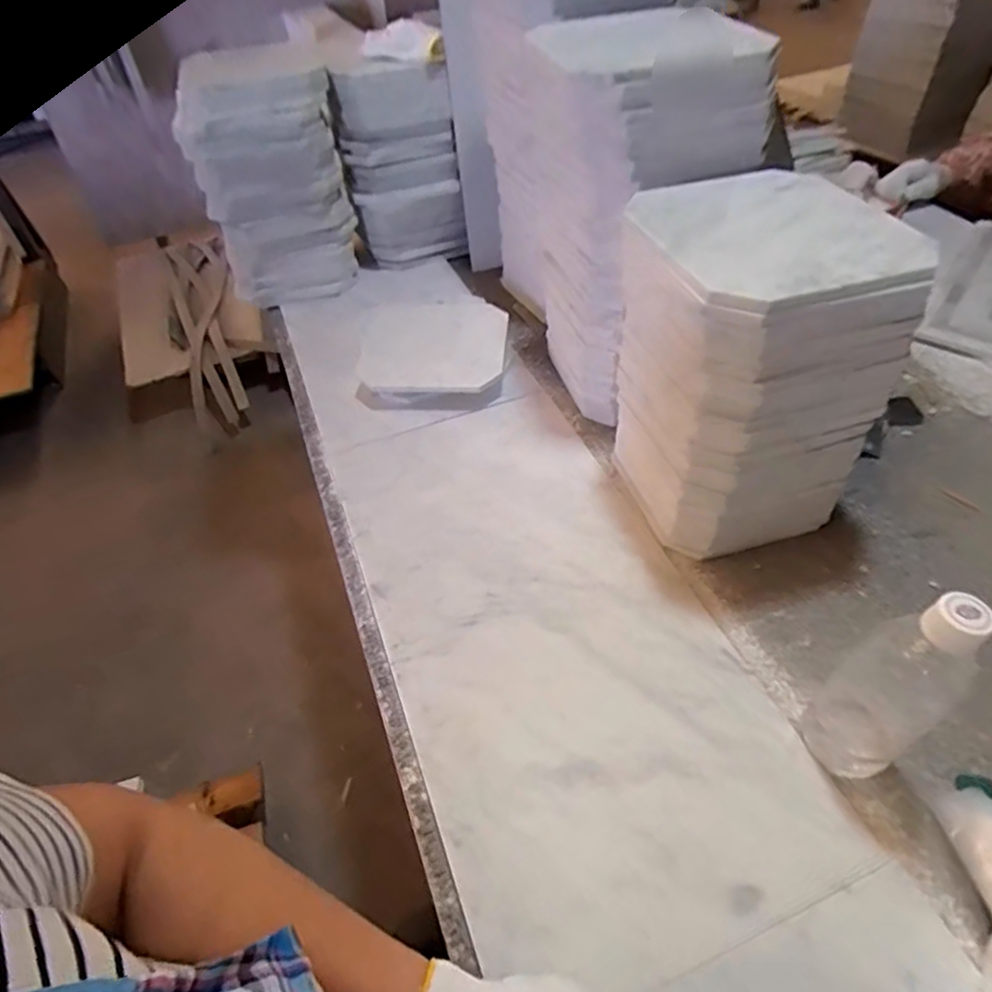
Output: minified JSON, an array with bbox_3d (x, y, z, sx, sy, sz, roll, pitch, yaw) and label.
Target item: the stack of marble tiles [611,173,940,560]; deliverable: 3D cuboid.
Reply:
[{"bbox_3d":[0.230,-0.114,0.593,0.191,0.297,0.205,-15,50,-9],"label":"stack of marble tiles"}]

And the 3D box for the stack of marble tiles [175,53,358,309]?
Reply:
[{"bbox_3d":[-0.352,-0.489,0.957,0.214,0.323,0.185,-23,50,-15],"label":"stack of marble tiles"}]

